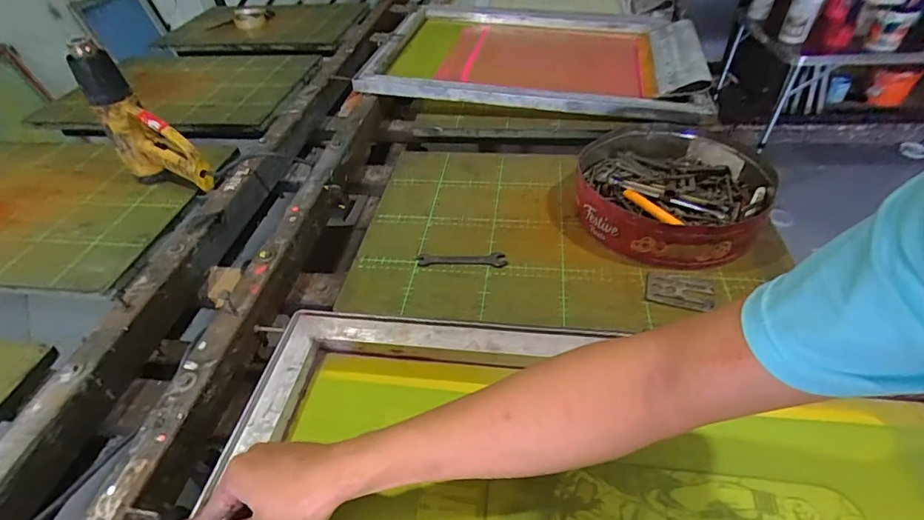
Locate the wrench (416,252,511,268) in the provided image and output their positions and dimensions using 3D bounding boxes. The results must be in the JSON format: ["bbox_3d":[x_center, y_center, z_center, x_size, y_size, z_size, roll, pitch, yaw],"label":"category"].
[{"bbox_3d":[0.000,-0.002,0.666,0.124,0.009,0.026,0,43,5],"label":"wrench"}]

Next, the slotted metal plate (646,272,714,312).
[{"bbox_3d":[0.278,0.038,0.601,0.079,0.004,0.057,10,45,15],"label":"slotted metal plate"}]

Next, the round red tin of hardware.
[{"bbox_3d":[0.312,-0.101,0.707,0.260,0.071,0.272,-2,43,2],"label":"round red tin of hardware"}]

